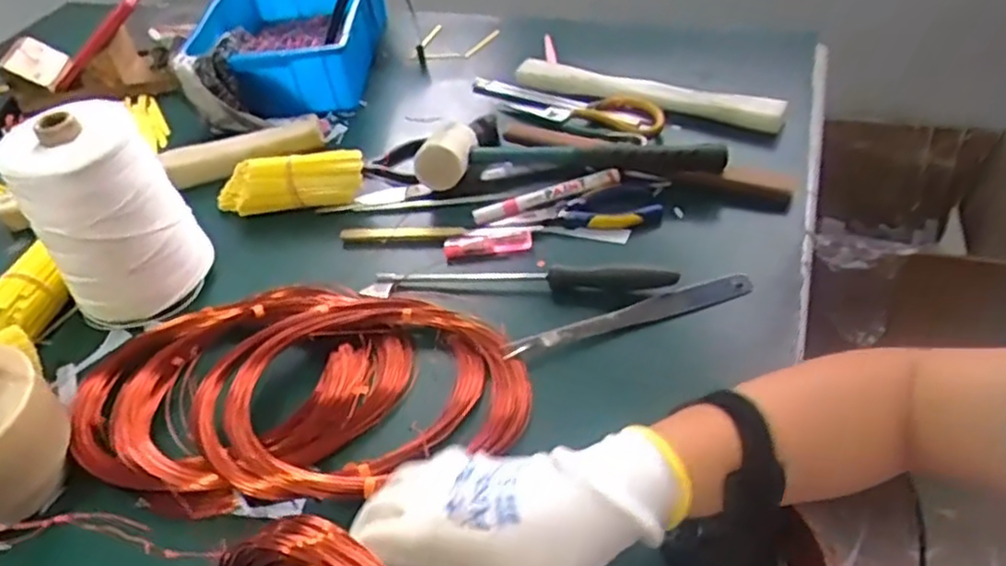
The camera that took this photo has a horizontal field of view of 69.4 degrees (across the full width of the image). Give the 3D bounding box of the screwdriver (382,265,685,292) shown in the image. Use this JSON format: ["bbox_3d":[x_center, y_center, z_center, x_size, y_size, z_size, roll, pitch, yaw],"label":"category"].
[{"bbox_3d":[0.017,-0.007,0.608,0.244,0.021,0.022,3,44,12],"label":"screwdriver"}]

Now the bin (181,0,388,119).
[{"bbox_3d":[-0.264,-0.313,0.919,0.213,0.087,0.301,-7,43,1],"label":"bin"}]

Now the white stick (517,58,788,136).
[{"bbox_3d":[0.150,-0.206,0.790,0.295,0.029,0.030,19,49,26],"label":"white stick"}]

